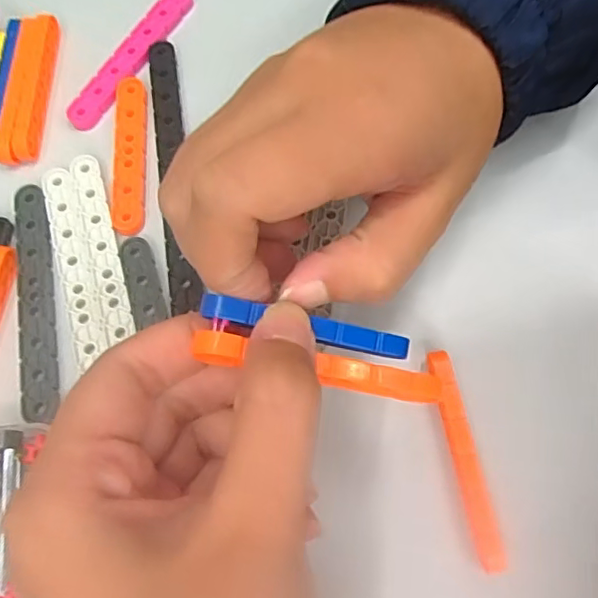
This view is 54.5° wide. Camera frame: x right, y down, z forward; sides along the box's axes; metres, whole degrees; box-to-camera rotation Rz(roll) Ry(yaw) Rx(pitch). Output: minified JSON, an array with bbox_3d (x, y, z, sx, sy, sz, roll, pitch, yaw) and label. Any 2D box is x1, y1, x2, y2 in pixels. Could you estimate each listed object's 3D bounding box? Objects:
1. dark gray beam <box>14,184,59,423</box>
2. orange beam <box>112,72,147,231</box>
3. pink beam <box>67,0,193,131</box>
[{"bbox_3d":[-0.103,-0.001,0.227,0.014,0.004,0.097,-11,70,-2],"label":"dark gray beam"},{"bbox_3d":[-0.073,-0.063,0.248,0.013,0.004,0.074,-5,70,1],"label":"orange beam"},{"bbox_3d":[-0.076,-0.113,0.264,0.014,0.004,0.085,30,74,12],"label":"pink beam"}]

